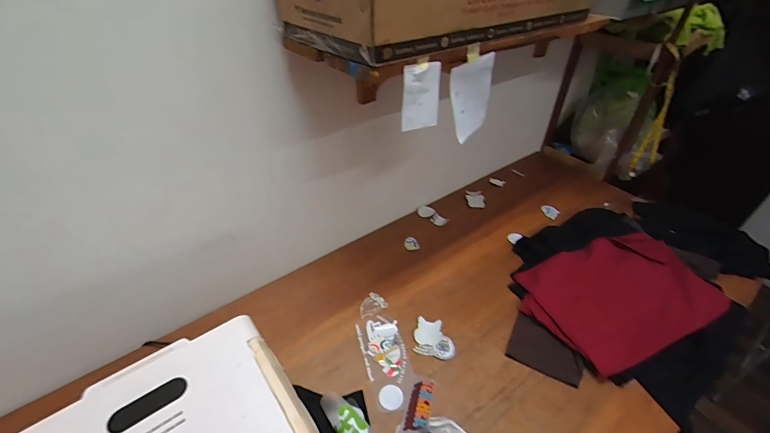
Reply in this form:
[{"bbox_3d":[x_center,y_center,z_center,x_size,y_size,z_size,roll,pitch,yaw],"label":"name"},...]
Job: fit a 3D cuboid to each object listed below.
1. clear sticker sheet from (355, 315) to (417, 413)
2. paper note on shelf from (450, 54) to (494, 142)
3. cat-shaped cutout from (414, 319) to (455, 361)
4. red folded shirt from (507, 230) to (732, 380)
[{"bbox_3d":[0.003,0.348,0.865,0.108,0.005,0.237,-11,43,-13],"label":"clear sticker sheet"},{"bbox_3d":[0.165,-0.228,0.680,0.034,0.139,0.110,29,47,27],"label":"paper note on shelf"},{"bbox_3d":[0.127,0.312,0.905,0.100,0.005,0.104,3,43,11],"label":"cat-shaped cutout"},{"bbox_3d":[0.658,0.203,0.987,0.531,0.064,0.330,-16,44,-21],"label":"red folded shirt"}]

